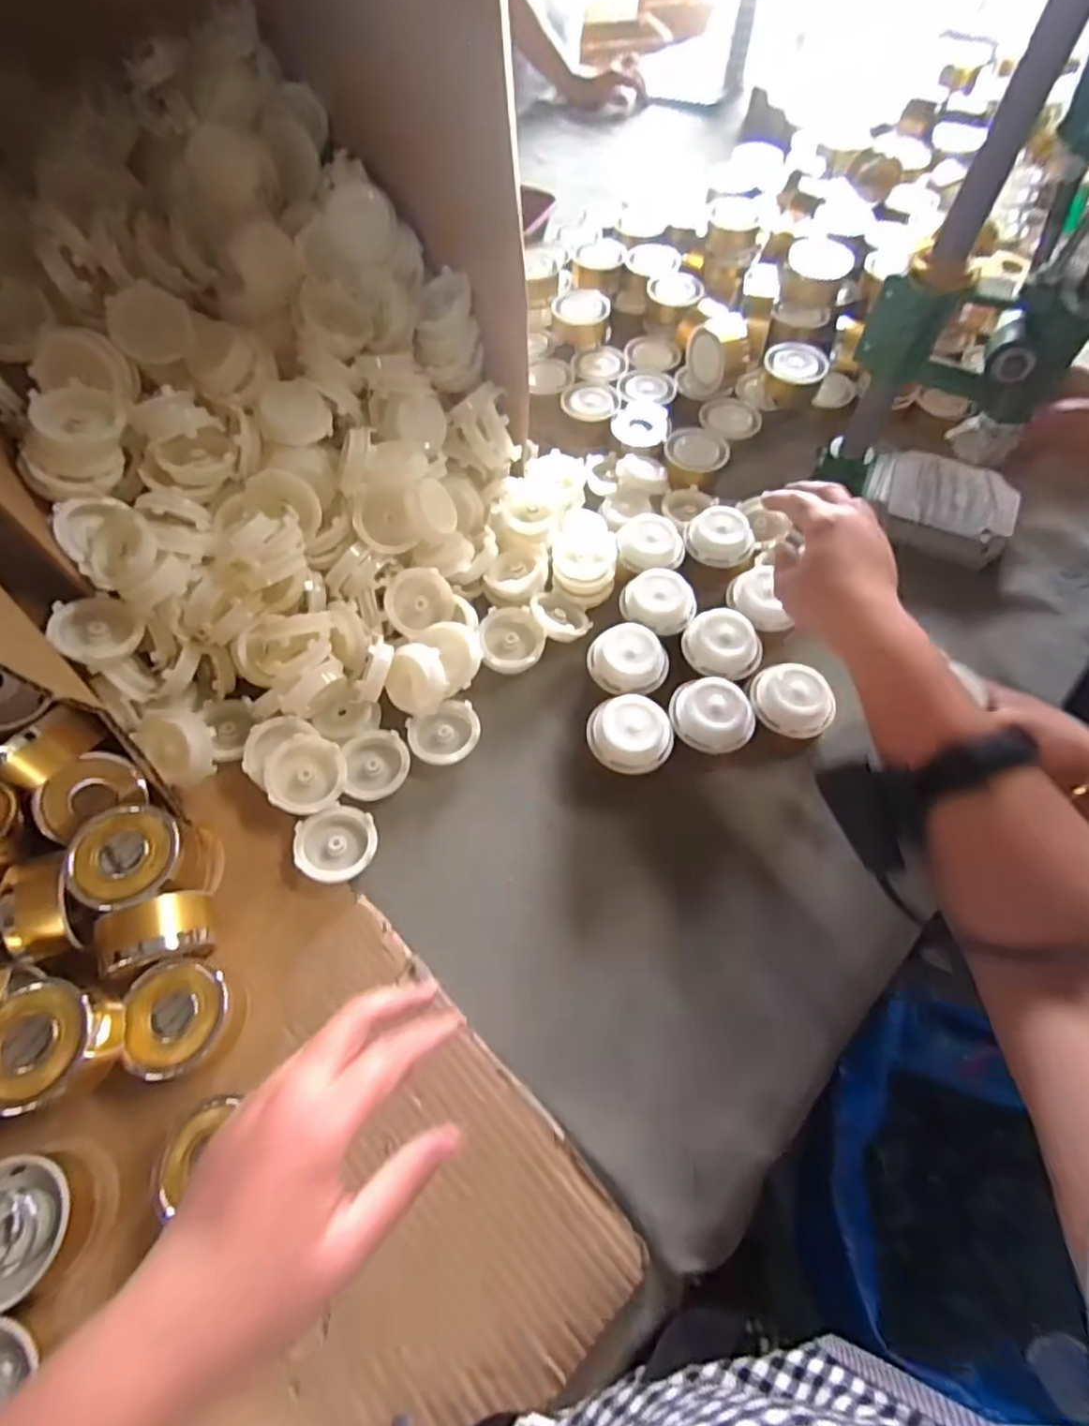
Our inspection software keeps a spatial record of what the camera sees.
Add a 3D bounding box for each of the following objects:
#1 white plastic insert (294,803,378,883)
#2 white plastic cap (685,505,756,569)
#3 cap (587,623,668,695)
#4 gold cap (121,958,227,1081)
[{"bbox_3d":[-0.154,0.099,0.468,0.057,0.023,0.055,0,61,0],"label":"white plastic insert"},{"bbox_3d":[0.165,-0.166,0.594,0.063,0.023,0.054,20,91,11],"label":"white plastic cap"},{"bbox_3d":[0.070,-0.044,0.518,0.056,0.031,0.055,0,61,0],"label":"cap"},{"bbox_3d":[-0.231,0.194,0.403,0.060,0.035,0.064,0,61,0],"label":"gold cap"}]

